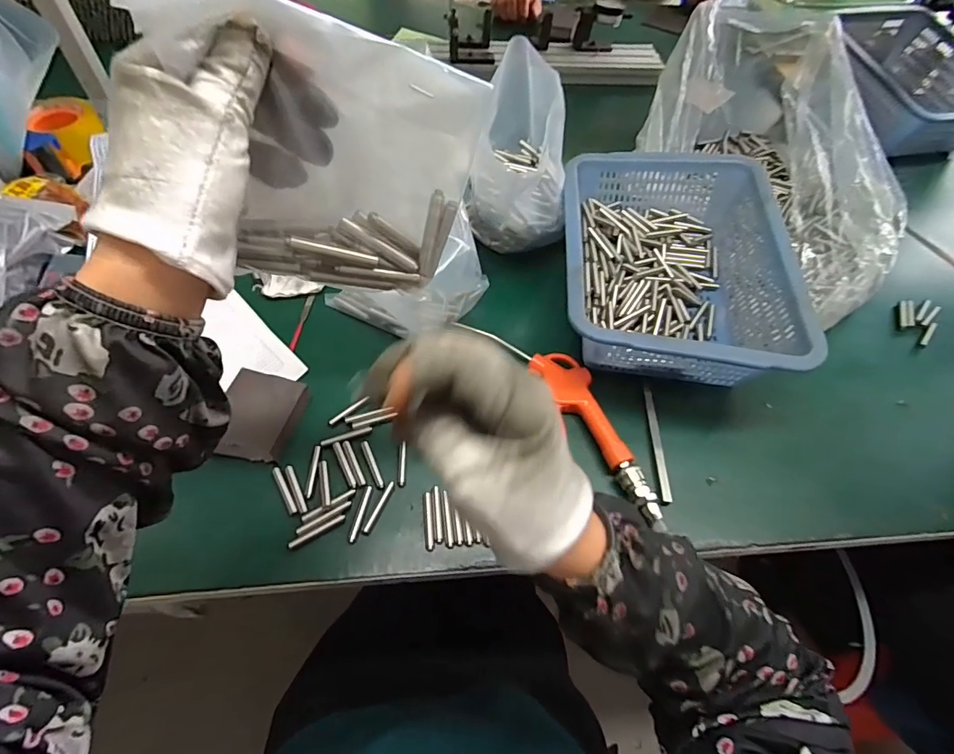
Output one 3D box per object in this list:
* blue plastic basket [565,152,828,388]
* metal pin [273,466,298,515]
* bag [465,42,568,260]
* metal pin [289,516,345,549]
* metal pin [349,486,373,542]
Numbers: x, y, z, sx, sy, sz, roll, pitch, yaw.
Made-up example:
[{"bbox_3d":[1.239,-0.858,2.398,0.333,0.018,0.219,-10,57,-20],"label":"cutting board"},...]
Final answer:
[{"bbox_3d":[0.204,-0.124,0.514,0.221,0.090,0.313,6,56,1],"label":"blue plastic basket"},{"bbox_3d":[-0.169,0.100,0.410,0.007,0.004,0.048,-26,61,-19],"label":"metal pin"},{"bbox_3d":[0.048,-0.239,0.519,0.095,0.196,0.124,-4,56,-6],"label":"bag"},{"bbox_3d":[-0.133,0.129,0.388,0.047,0.005,0.005,-26,61,-19],"label":"metal pin"},{"bbox_3d":[-0.100,0.117,0.398,0.007,0.007,0.050,10,56,4],"label":"metal pin"}]

